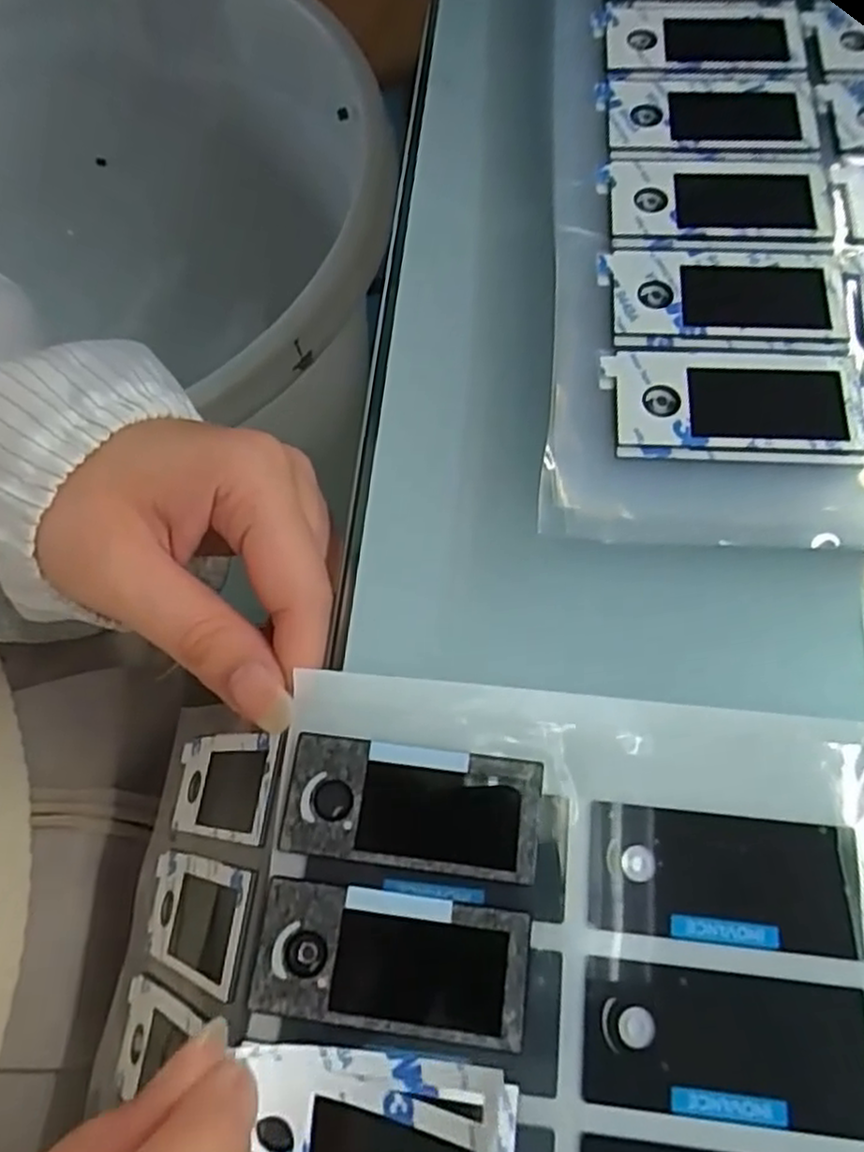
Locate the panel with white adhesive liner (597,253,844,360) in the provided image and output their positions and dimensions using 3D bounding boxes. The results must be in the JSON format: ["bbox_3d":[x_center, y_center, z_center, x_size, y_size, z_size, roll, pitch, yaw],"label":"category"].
[{"bbox_3d":[0.075,-0.072,0.188,0.058,0.004,0.032,3,69,2],"label":"panel with white adhesive liner"}]

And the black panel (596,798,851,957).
[{"bbox_3d":[0.065,0.068,0.164,0.056,0.004,0.027,5,69,3],"label":"black panel"}]

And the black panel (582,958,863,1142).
[{"bbox_3d":[0.062,0.099,0.153,0.059,0.004,0.028,5,69,3],"label":"black panel"}]

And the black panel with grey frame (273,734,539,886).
[{"bbox_3d":[-0.005,0.054,0.170,0.059,0.004,0.027,6,69,4],"label":"black panel with grey frame"}]

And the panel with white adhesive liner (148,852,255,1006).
[{"bbox_3d":[-0.062,0.090,0.190,0.004,0.059,0.029,21,64,-33],"label":"panel with white adhesive liner"}]

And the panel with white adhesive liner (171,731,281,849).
[{"bbox_3d":[-0.058,0.058,0.200,0.004,0.058,0.027,25,65,-33],"label":"panel with white adhesive liner"}]

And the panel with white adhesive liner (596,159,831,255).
[{"bbox_3d":[0.078,-0.103,0.200,0.060,0.004,0.032,3,69,2],"label":"panel with white adhesive liner"}]

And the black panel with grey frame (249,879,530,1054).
[{"bbox_3d":[-0.009,0.085,0.159,0.058,0.004,0.027,6,69,4],"label":"black panel with grey frame"}]

